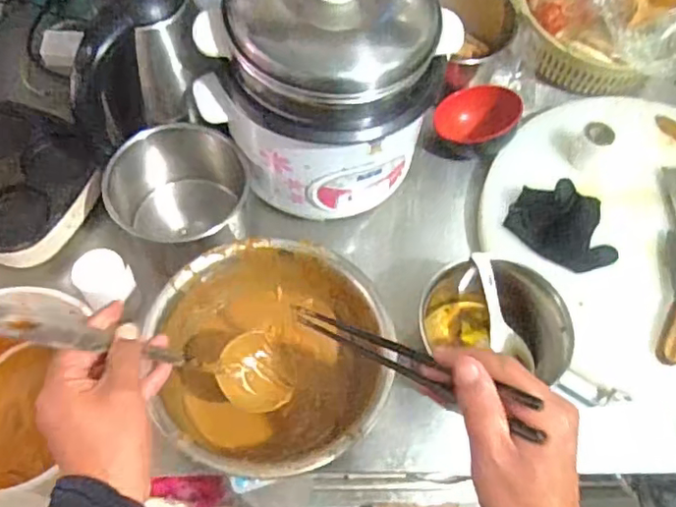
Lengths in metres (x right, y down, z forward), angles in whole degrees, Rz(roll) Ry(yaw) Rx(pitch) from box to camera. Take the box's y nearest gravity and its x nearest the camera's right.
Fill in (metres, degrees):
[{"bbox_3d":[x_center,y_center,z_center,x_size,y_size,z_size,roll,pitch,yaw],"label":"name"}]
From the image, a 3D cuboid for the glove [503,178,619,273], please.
[{"bbox_3d":[0.280,-0.045,0.730,0.134,0.068,0.100,39,68,16],"label":"glove"}]

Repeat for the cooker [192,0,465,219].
[{"bbox_3d":[-0.011,-0.187,0.671,0.212,0.247,0.221,1,63,-2],"label":"cooker"}]

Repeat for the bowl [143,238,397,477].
[{"bbox_3d":[-0.064,0.104,0.616,0.216,0.112,0.229,1,63,-2],"label":"bowl"}]

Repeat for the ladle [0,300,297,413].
[{"bbox_3d":[-0.135,0.075,0.486,0.038,0.278,0.070,-23,60,28],"label":"ladle"}]

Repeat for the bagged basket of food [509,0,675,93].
[{"bbox_3d":[0.364,-0.325,0.834,0.274,0.121,0.173,21,64,8],"label":"bagged basket of food"}]

